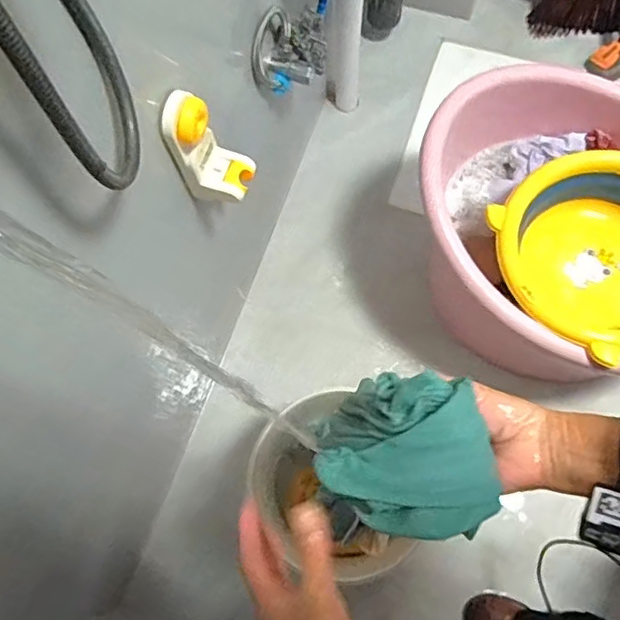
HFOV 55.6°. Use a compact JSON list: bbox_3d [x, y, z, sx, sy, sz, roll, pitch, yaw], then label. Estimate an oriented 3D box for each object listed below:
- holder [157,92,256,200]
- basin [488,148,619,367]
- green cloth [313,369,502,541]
[{"bbox_3d":[-0.115,-0.186,0.683,0.079,0.138,0.065,23,74,9],"label":"holder"},{"bbox_3d":[0.416,-0.076,0.862,0.290,0.133,0.290,43,78,14],"label":"basin"},{"bbox_3d":[0.063,0.099,0.403,0.116,0.091,0.098,13,73,7],"label":"green cloth"}]

